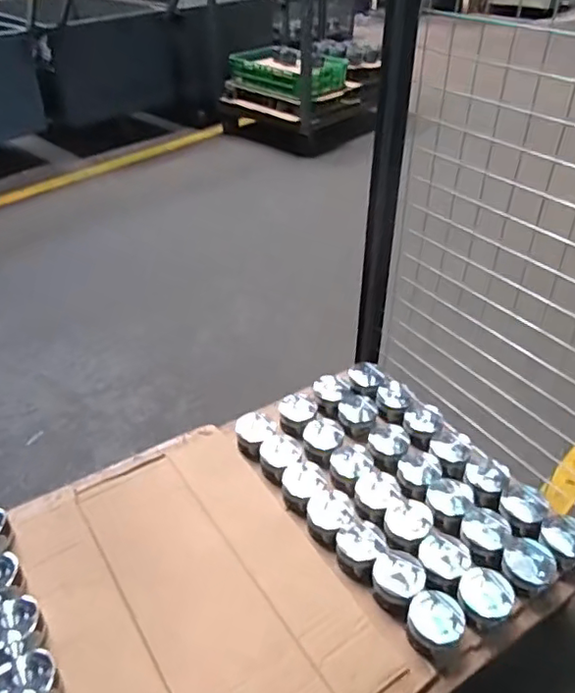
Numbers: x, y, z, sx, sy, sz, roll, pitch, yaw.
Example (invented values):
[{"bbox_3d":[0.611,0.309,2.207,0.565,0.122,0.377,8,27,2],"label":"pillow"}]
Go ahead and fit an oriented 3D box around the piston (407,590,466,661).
[{"bbox_3d":[0.235,0.436,0.921,0.084,0.061,0.082,-1,38,0],"label":"piston"}]

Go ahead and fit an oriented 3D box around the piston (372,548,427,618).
[{"bbox_3d":[0.184,0.392,0.977,0.086,0.048,0.097,16,41,20],"label":"piston"}]

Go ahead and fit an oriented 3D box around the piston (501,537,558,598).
[{"bbox_3d":[0.411,0.380,0.999,0.085,0.043,0.099,24,44,28],"label":"piston"}]

